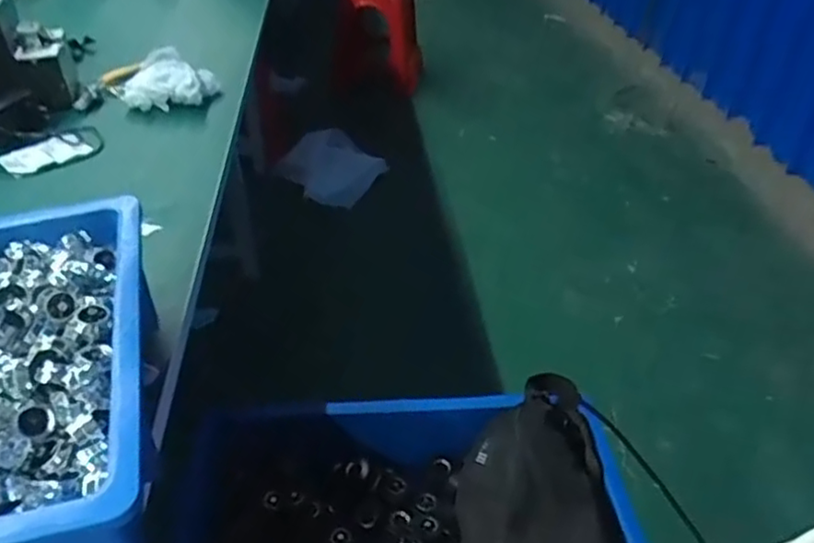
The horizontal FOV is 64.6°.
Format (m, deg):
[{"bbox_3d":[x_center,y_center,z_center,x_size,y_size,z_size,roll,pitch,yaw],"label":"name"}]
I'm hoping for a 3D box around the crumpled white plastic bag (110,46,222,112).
[{"bbox_3d":[-0.357,-0.284,0.962,0.142,0.057,0.114,-13,40,-18],"label":"crumpled white plastic bag"}]

